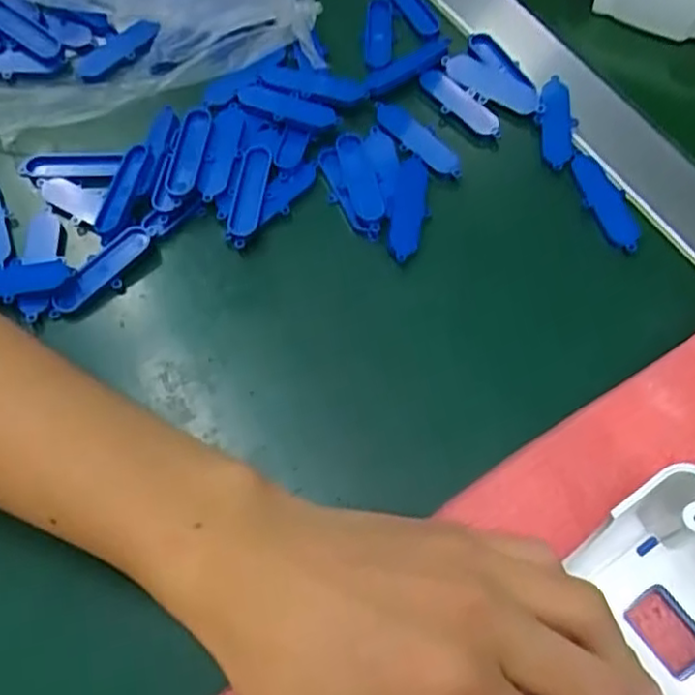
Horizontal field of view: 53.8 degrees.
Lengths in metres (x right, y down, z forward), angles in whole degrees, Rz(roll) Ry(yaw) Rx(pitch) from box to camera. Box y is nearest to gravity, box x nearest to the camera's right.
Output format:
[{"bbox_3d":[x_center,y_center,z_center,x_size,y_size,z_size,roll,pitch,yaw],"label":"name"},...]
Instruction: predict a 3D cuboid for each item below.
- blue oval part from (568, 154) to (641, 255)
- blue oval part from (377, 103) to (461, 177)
[{"bbox_3d":[0.121,-0.069,0.322,0.020,0.005,0.053,-22,66,-11],"label":"blue oval part"},{"bbox_3d":[0.034,-0.103,0.340,0.019,0.004,0.054,-41,71,-19],"label":"blue oval part"}]

